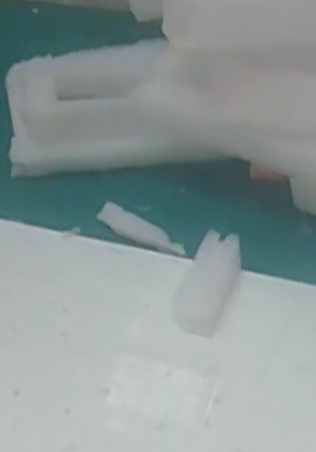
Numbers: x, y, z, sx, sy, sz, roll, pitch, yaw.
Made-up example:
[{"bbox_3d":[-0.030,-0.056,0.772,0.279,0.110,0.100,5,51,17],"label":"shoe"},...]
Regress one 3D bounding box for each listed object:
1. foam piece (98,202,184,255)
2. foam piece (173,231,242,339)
[{"bbox_3d":[-0.009,0.004,0.495,0.065,0.010,0.017,26,55,27],"label":"foam piece"},{"bbox_3d":[0.030,0.033,0.447,0.025,0.019,0.060,18,76,24],"label":"foam piece"}]

